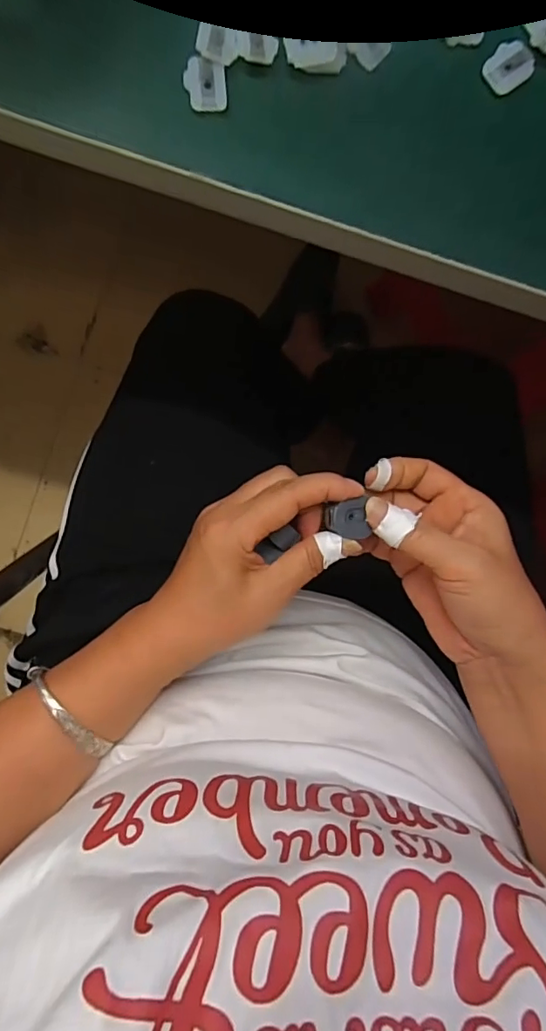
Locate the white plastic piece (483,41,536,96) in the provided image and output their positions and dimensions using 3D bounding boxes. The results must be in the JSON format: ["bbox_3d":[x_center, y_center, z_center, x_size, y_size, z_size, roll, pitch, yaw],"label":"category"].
[{"bbox_3d":[0.105,-0.201,0.226,0.022,0.005,0.018,-41,92,-4],"label":"white plastic piece"}]

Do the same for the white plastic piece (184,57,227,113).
[{"bbox_3d":[-0.029,-0.183,0.216,0.017,0.004,0.020,-4,90,-4],"label":"white plastic piece"}]

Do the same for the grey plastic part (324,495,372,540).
[{"bbox_3d":[0.042,0.003,0.285,0.025,0.007,0.022,-7,90,-4],"label":"grey plastic part"}]

